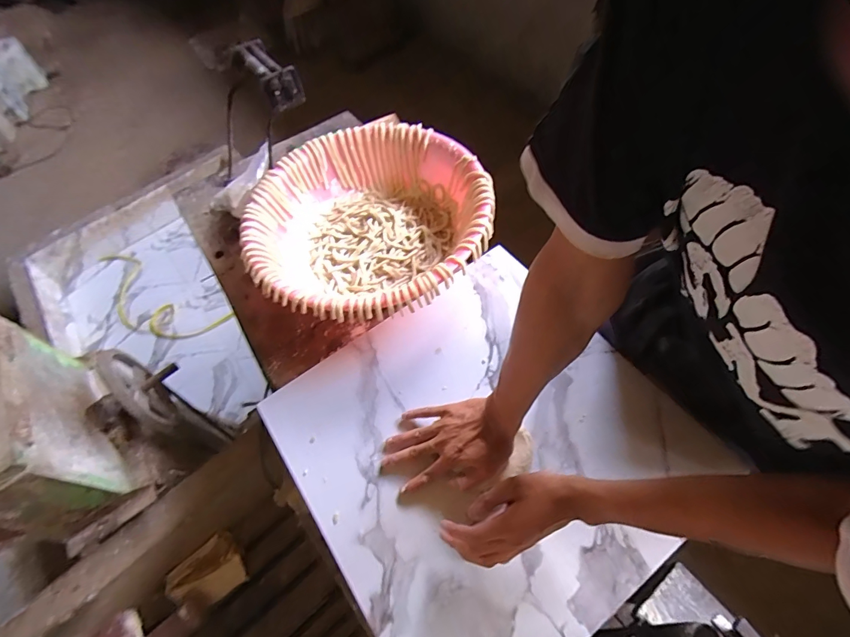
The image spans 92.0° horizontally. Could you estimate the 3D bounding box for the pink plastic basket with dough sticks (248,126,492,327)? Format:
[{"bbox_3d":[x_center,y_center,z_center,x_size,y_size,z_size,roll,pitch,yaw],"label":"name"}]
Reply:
[{"bbox_3d":[-0.101,-0.176,0.745,0.399,0.136,0.419,-5,59,8],"label":"pink plastic basket with dough sticks"}]

